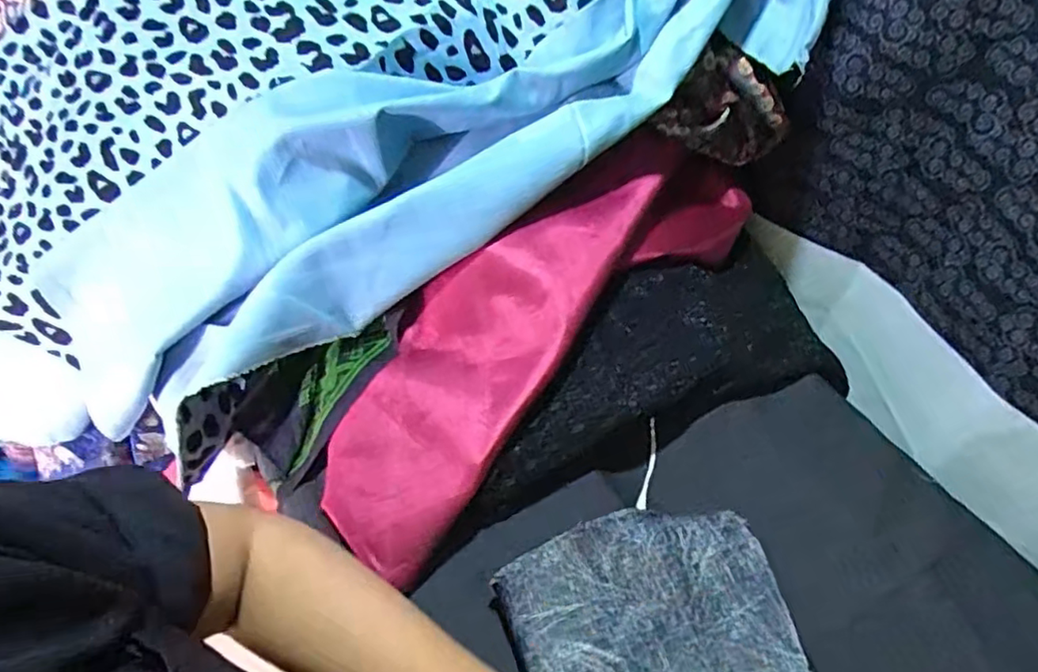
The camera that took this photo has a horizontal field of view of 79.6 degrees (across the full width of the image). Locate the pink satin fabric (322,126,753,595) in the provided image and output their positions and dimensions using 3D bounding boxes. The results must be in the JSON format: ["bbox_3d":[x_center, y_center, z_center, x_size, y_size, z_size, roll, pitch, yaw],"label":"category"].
[{"bbox_3d":[0.032,-0.041,0.555,0.146,0.099,0.532,35,56,23],"label":"pink satin fabric"}]

